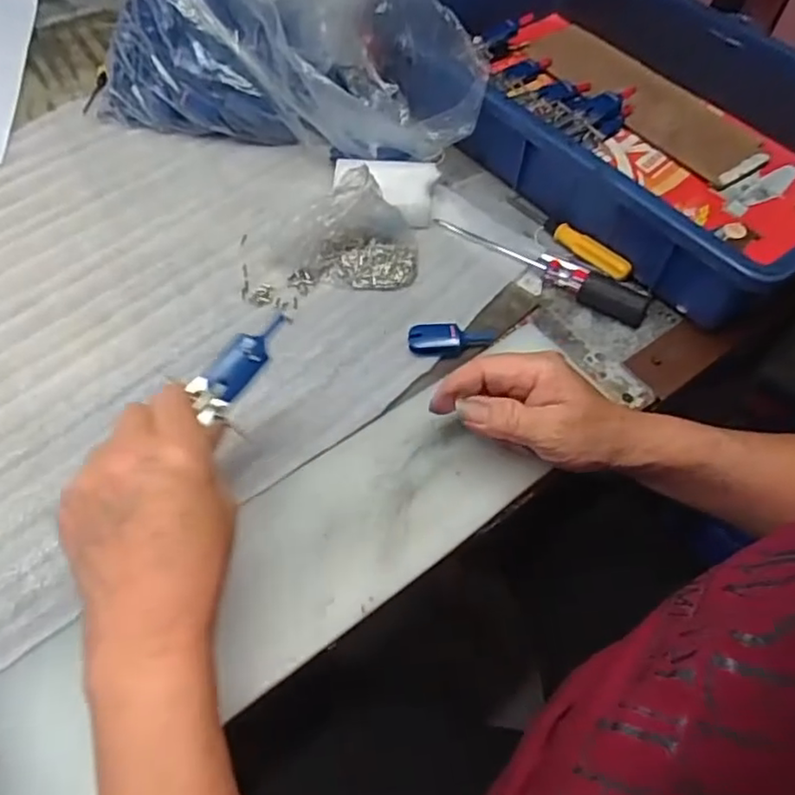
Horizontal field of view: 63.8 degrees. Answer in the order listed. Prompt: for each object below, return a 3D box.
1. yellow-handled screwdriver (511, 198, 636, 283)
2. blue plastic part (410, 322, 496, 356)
[{"bbox_3d":[0.137,-0.133,0.516,0.016,0.023,0.123,-31,65,-22],"label":"yellow-handled screwdriver"},{"bbox_3d":[0.038,-0.042,0.447,0.062,0.012,0.020,-7,58,-9],"label":"blue plastic part"}]

